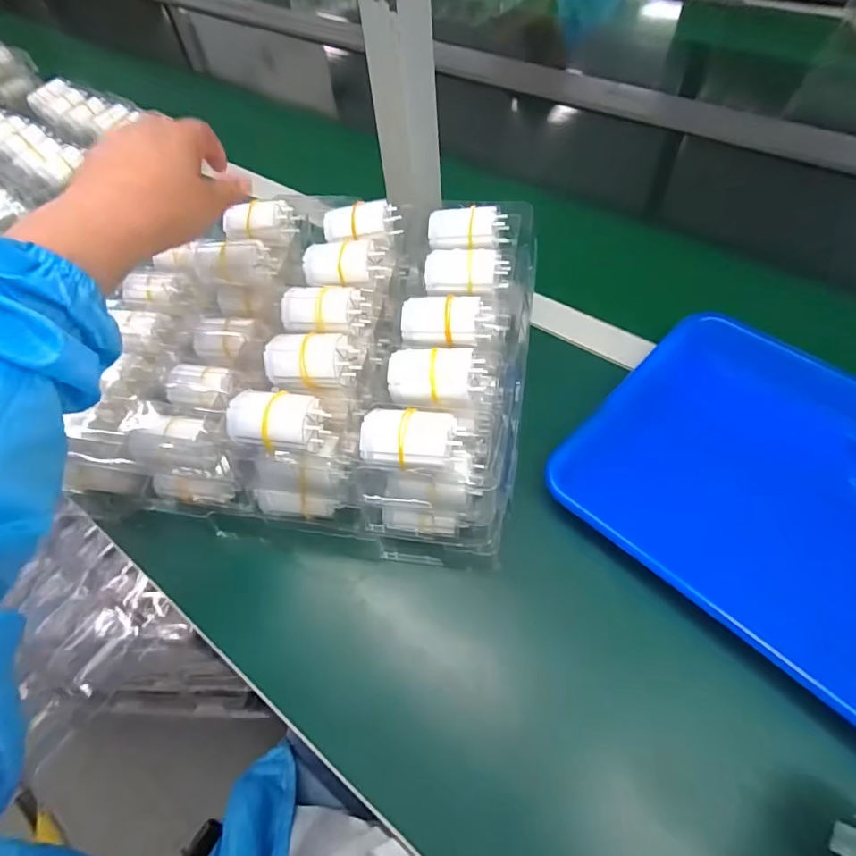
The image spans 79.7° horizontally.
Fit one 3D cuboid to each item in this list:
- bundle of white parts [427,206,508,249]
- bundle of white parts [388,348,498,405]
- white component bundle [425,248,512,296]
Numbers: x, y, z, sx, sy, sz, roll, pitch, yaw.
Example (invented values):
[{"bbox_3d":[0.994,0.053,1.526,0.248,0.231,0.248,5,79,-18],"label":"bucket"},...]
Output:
[{"bbox_3d":[0.033,-0.166,0.430,0.066,0.028,0.027,0,56,4],"label":"bundle of white parts"},{"bbox_3d":[0.008,-0.035,0.350,0.071,0.030,0.030,9,57,10],"label":"bundle of white parts"},{"bbox_3d":[0.031,-0.124,0.406,0.065,0.024,0.030,1,56,5],"label":"white component bundle"}]

